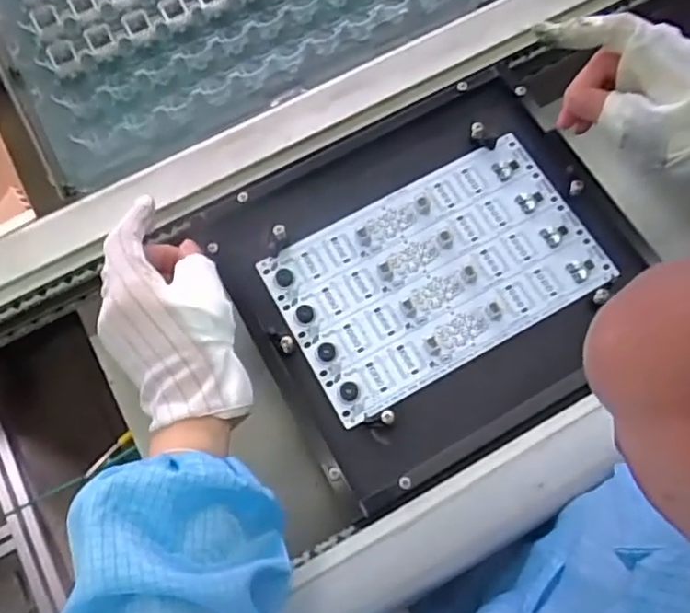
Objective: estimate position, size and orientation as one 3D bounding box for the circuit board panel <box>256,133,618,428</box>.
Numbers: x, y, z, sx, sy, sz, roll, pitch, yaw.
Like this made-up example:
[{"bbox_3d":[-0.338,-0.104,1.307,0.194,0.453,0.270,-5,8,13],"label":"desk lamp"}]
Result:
[{"bbox_3d":[0.061,-0.026,0.437,0.207,0.007,0.127,-28,70,-9],"label":"circuit board panel"}]

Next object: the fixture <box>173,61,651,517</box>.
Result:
[{"bbox_3d":[0.062,-0.030,0.435,0.252,0.015,0.233,-29,71,-9],"label":"fixture"}]

